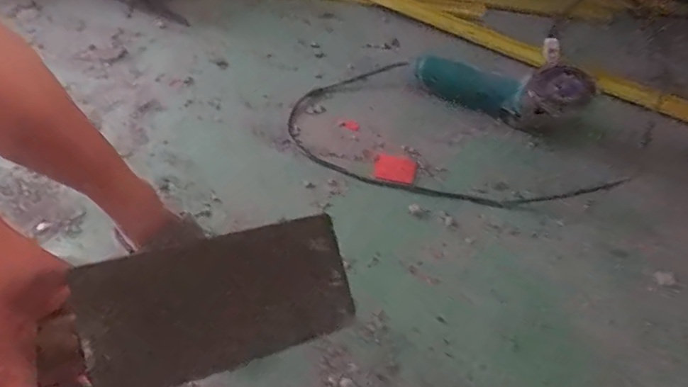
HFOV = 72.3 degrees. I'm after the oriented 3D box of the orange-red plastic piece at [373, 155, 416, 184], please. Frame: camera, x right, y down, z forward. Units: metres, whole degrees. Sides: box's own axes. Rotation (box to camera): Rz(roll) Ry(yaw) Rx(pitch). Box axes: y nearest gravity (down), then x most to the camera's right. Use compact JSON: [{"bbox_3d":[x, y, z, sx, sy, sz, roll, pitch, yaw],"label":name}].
[{"bbox_3d":[0.081,-0.038,0.750,0.062,0.009,0.045,16,61,11],"label":"orange-red plastic piece"}]

